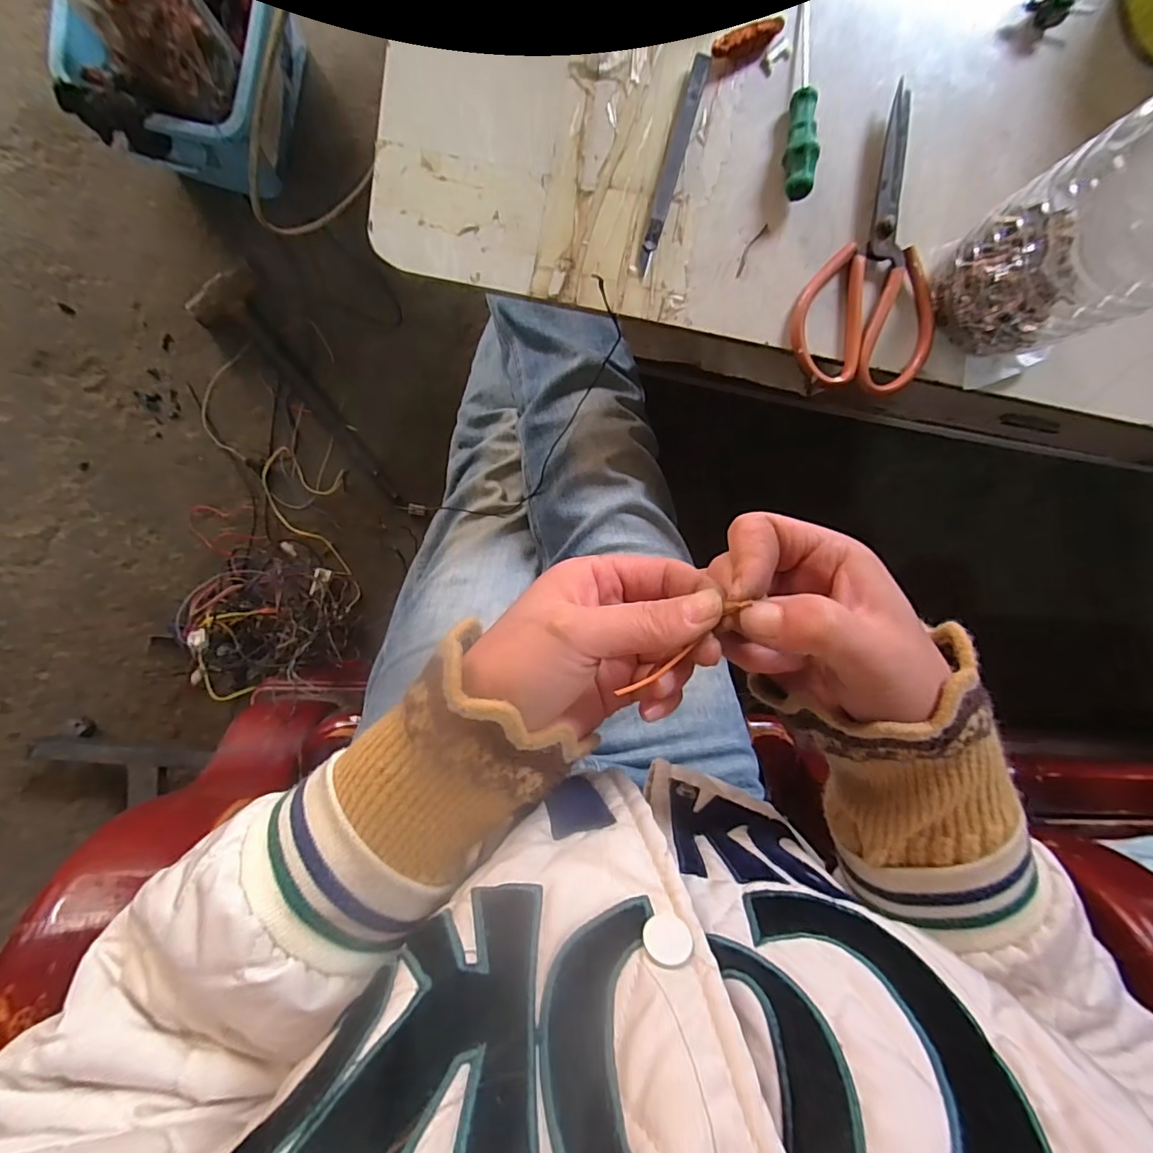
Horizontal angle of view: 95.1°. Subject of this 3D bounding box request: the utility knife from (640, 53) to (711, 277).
[{"bbox_3d":[0.065,-0.281,0.360,0.013,0.004,0.141,16,95,-8],"label":"utility knife"}]

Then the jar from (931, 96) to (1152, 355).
[{"bbox_3d":[0.305,-0.202,0.320,0.080,0.146,0.103,-26,99,-3],"label":"jar"}]

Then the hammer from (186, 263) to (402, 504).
[{"bbox_3d":[-0.378,-0.254,0.740,0.093,0.034,0.359,-37,98,-1],"label":"hammer"}]

